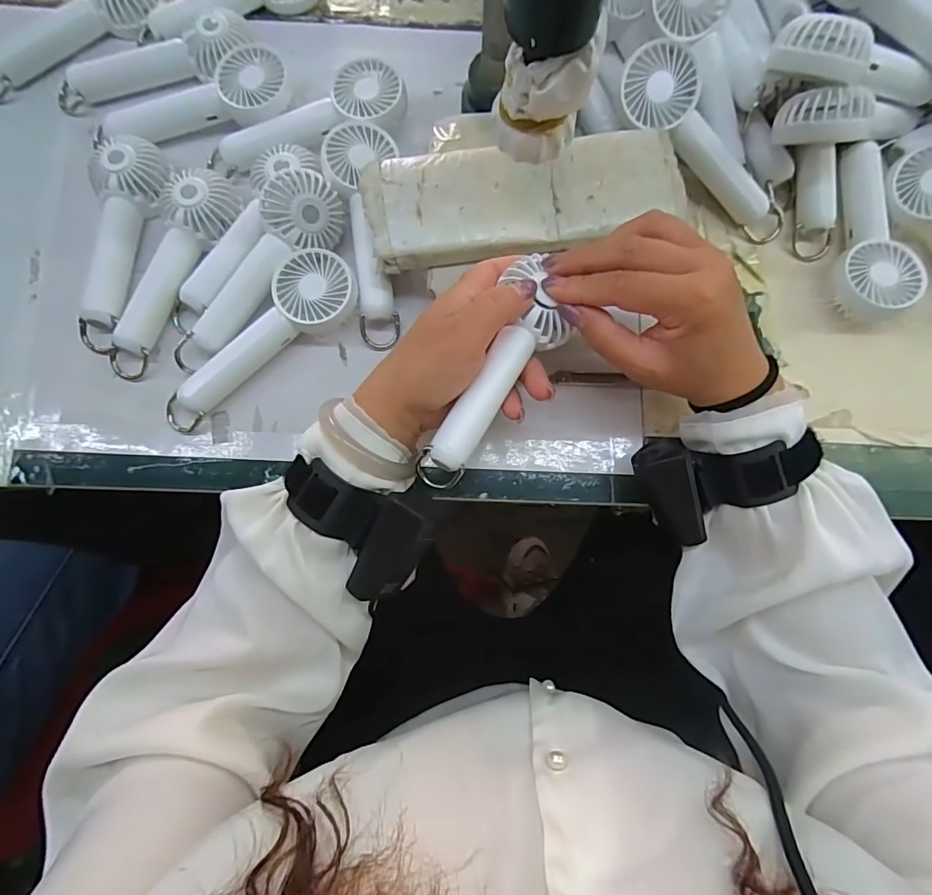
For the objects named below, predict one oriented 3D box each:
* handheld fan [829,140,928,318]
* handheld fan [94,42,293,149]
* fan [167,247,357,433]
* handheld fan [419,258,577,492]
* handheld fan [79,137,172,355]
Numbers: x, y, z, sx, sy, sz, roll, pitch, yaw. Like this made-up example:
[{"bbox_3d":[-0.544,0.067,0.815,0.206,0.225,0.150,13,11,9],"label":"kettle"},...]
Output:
[{"bbox_3d":[0.306,-0.162,0.364,0.051,0.030,0.138,13,81,2],"label":"handheld fan"},{"bbox_3d":[-0.218,-0.274,0.380,0.161,0.032,0.055,-12,81,-2],"label":"handheld fan"},{"bbox_3d":[-0.150,-0.077,0.349,0.162,0.030,0.055,-39,83,-6],"label":"fan"},{"bbox_3d":[0.018,-0.042,0.296,0.047,0.026,0.150,31,86,5],"label":"handheld fan"},{"bbox_3d":[-0.261,-0.153,0.361,0.047,0.035,0.162,8,80,1],"label":"handheld fan"}]

